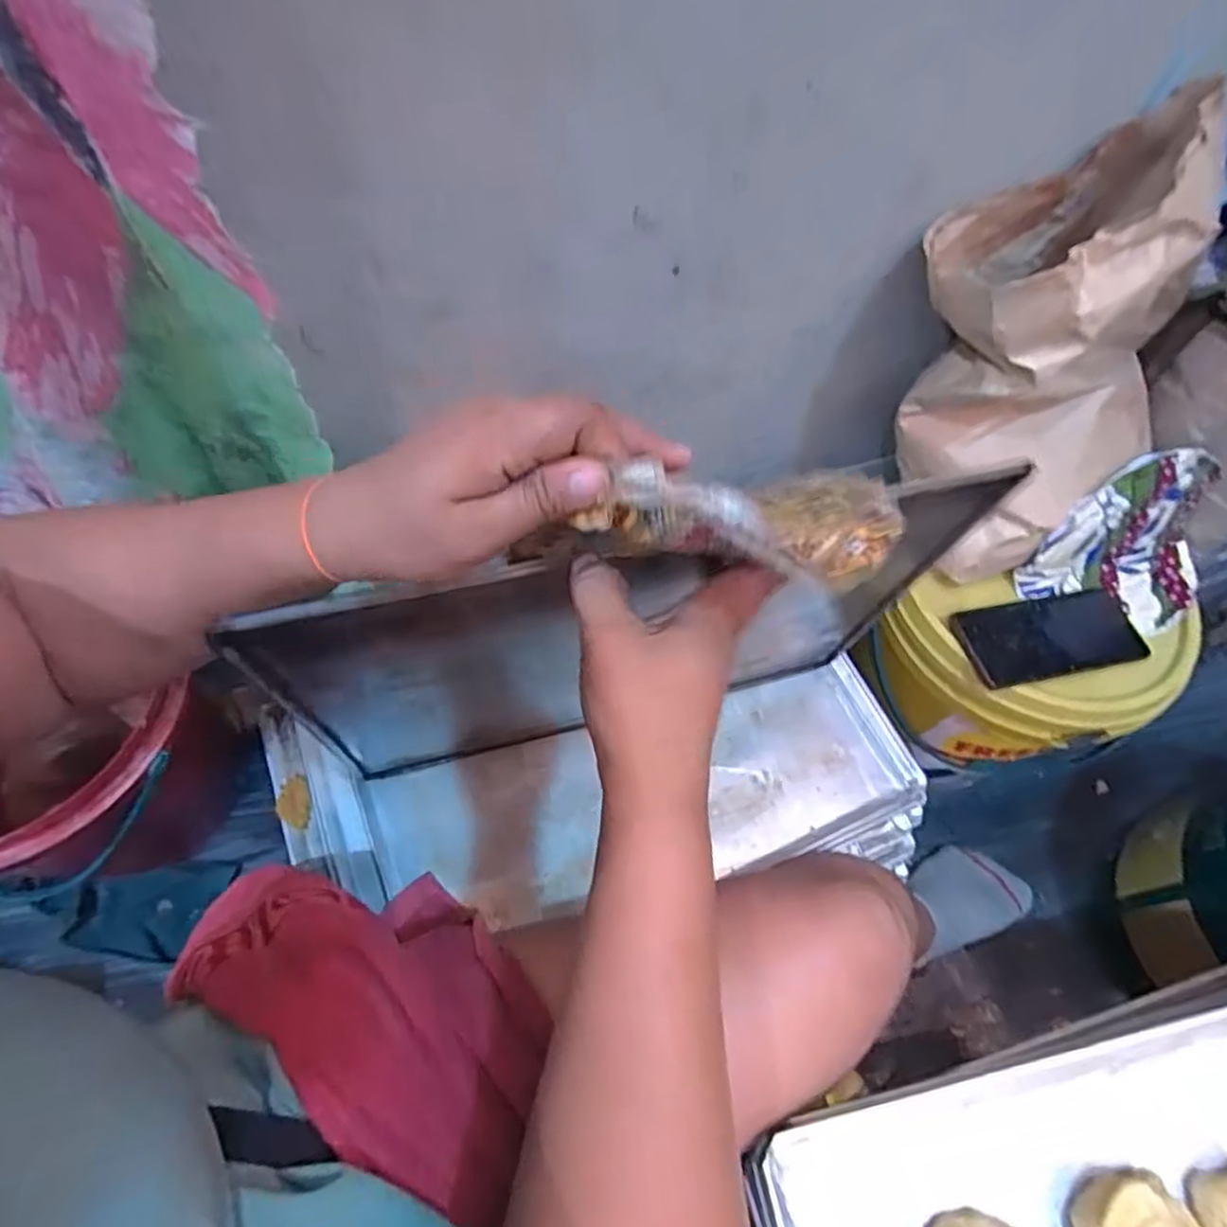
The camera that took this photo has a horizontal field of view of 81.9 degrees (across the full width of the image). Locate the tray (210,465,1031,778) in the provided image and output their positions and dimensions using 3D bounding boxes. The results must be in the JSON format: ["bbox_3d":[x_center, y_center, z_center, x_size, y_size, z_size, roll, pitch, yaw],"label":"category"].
[{"bbox_3d":[0.014,0.025,0.509,0.445,0.333,0.015,-13,68,-11],"label":"tray"}]

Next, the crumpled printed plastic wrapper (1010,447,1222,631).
[{"bbox_3d":[0.460,-0.055,0.612,0.173,0.120,0.101,-9,59,-11],"label":"crumpled printed plastic wrapper"}]

